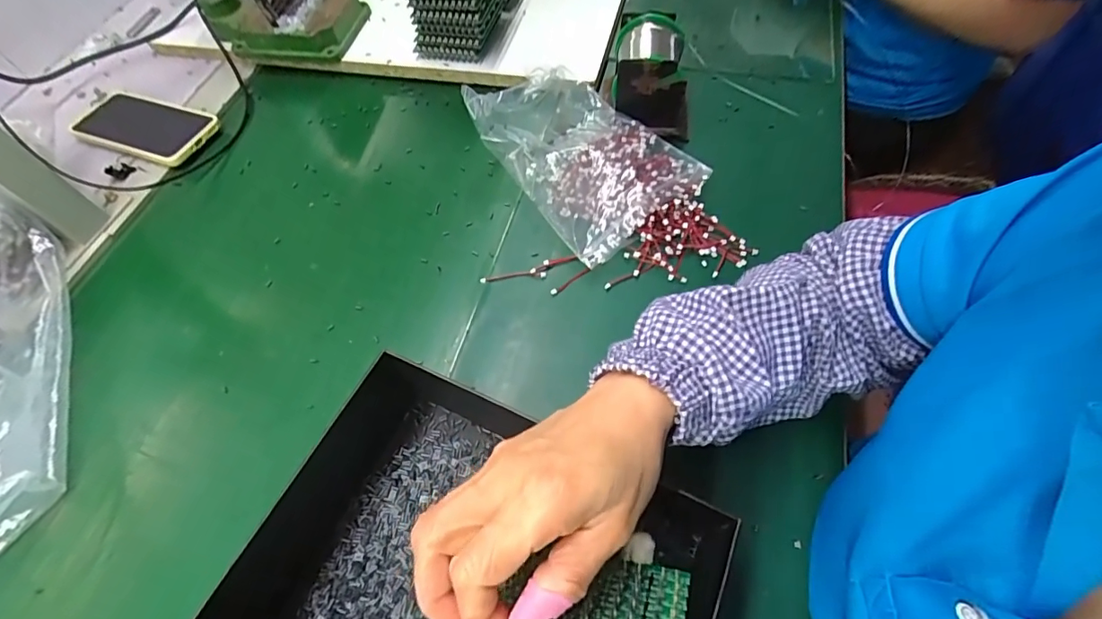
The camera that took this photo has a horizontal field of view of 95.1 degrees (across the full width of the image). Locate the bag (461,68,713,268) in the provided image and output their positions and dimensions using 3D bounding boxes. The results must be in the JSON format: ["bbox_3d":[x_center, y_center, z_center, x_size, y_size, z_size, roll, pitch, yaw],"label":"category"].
[{"bbox_3d":[0.033,-0.151,0.480,0.147,0.069,0.195,-34,63,-15],"label":"bag"}]

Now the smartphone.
[{"bbox_3d":[-0.470,-0.213,0.585,0.175,0.014,0.084,17,63,13],"label":"smartphone"}]

